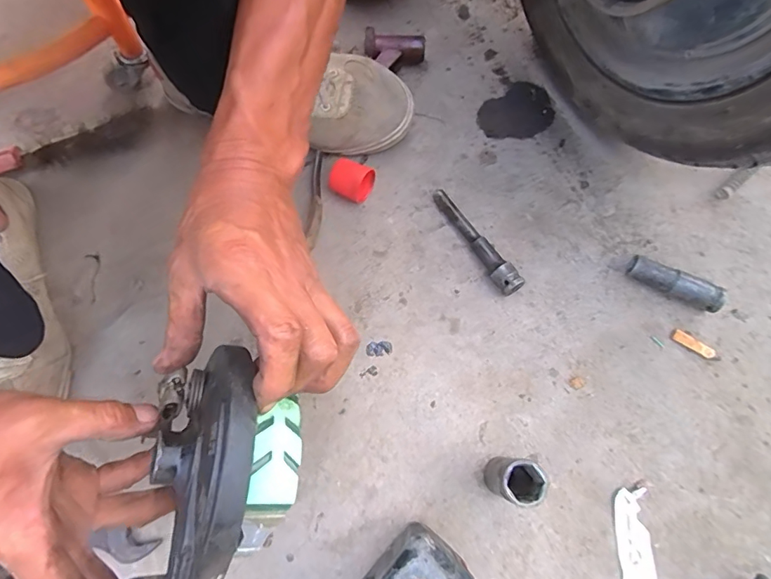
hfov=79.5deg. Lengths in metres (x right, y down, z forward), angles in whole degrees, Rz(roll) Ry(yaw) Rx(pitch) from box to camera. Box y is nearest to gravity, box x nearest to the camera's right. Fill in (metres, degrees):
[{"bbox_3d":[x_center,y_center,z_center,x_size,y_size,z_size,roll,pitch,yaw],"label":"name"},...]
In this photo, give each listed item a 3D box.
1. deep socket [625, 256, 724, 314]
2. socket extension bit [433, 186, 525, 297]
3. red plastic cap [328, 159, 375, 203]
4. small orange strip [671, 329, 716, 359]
[{"bbox_3d":[0.256,-0.004,0.411,0.079,0.024,0.018,25,74,11],"label":"deep socket"},{"bbox_3d":[0.082,-0.047,0.434,0.018,0.025,0.125,-34,73,-9],"label":"socket extension bit"},{"bbox_3d":[-0.036,-0.107,0.456,0.039,0.031,0.034,22,73,10],"label":"red plastic cap"},{"bbox_3d":[0.268,0.048,0.405,0.038,0.004,0.010,30,75,12],"label":"small orange strip"}]

